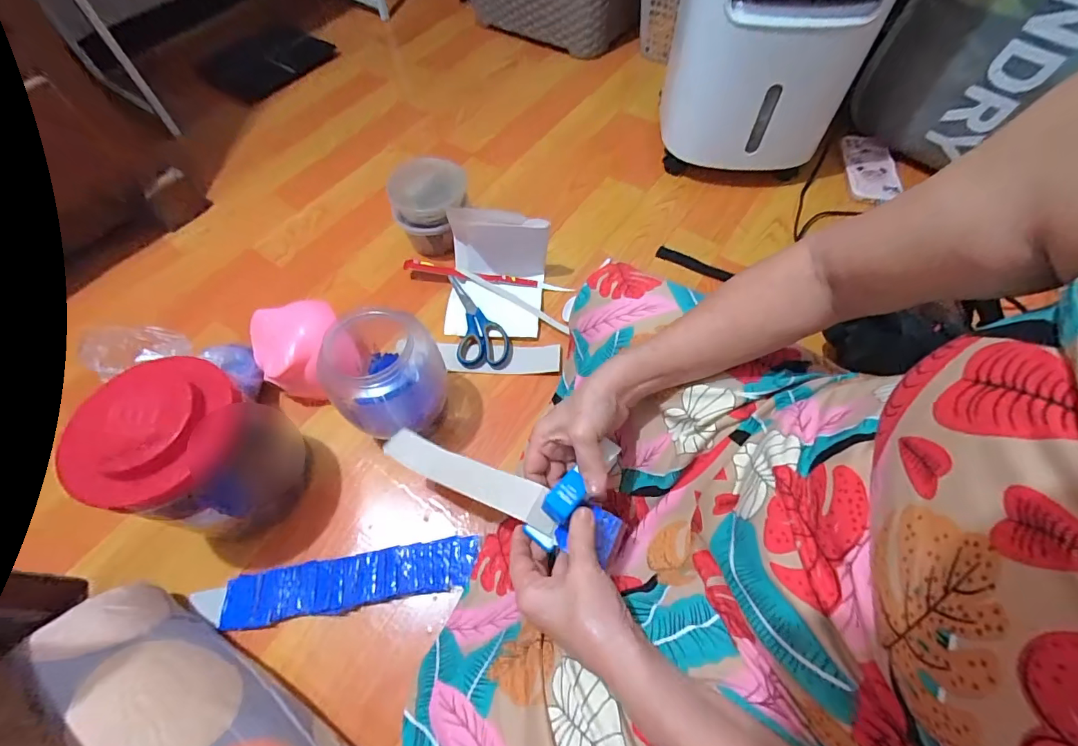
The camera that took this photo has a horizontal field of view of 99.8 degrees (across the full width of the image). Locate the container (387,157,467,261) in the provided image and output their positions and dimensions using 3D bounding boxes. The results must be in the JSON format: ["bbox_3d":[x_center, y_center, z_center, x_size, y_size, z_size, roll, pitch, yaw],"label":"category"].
[{"bbox_3d":[-0.162,-0.244,0.697,0.110,0.106,0.117,-1,59,1],"label":"container"}]

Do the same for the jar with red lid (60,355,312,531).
[{"bbox_3d":[-0.339,0.085,0.466,0.126,0.186,0.143,8,59,6],"label":"jar with red lid"}]

